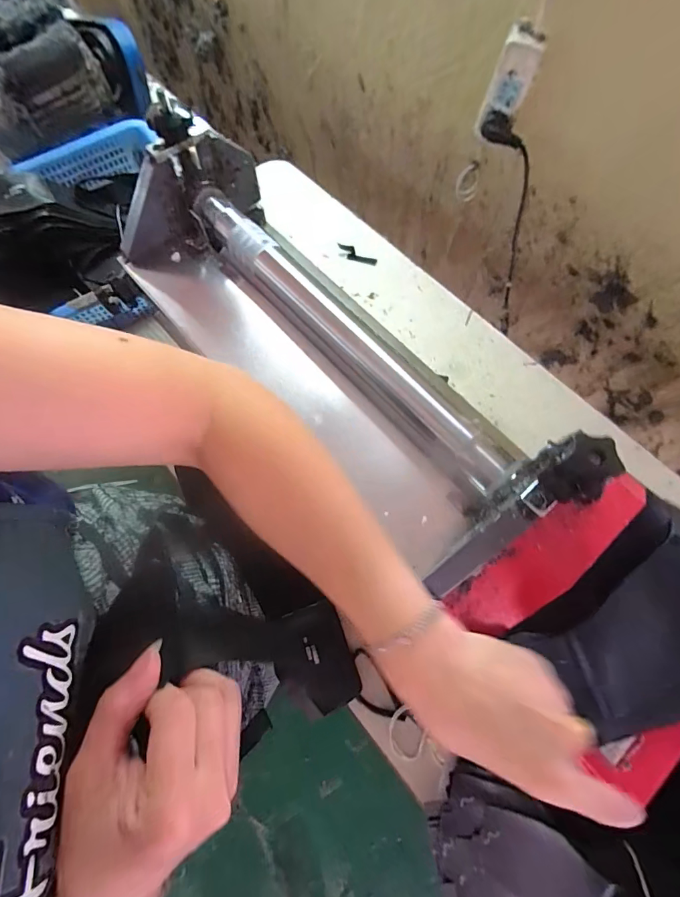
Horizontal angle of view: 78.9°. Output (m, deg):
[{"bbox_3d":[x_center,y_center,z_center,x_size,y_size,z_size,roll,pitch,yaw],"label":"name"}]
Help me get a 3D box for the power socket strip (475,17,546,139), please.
[{"bbox_3d":[0.238,-0.515,0.593,0.058,0.136,0.029,38,75,14],"label":"power socket strip"}]

